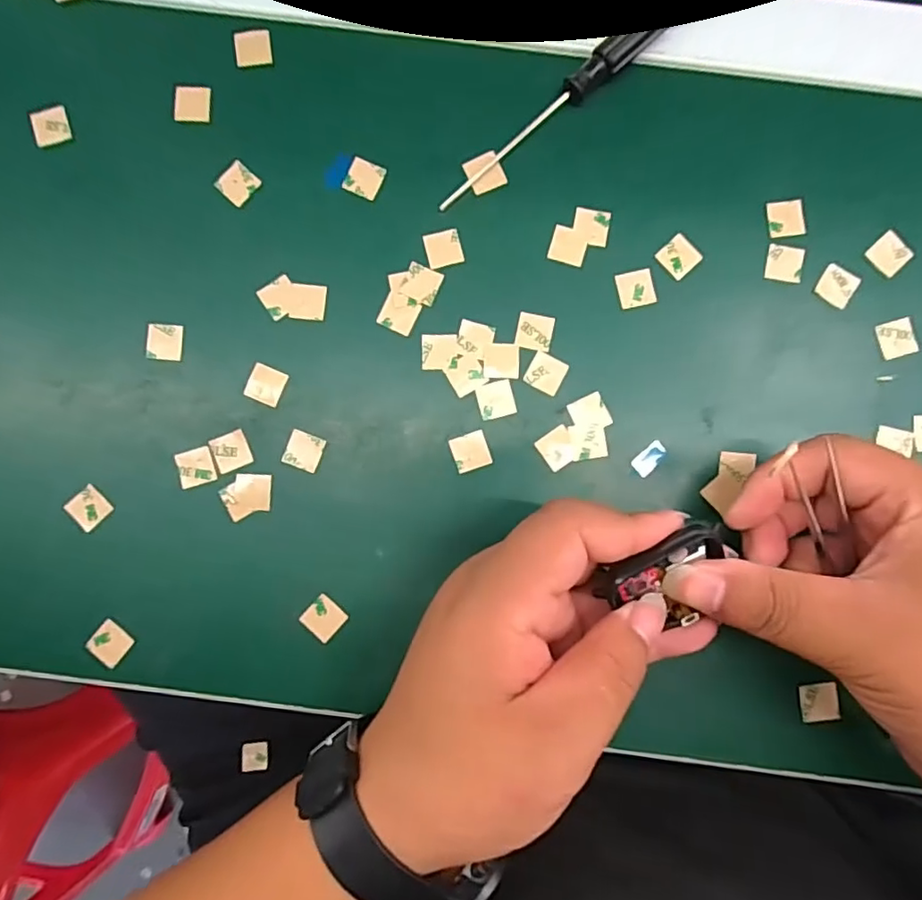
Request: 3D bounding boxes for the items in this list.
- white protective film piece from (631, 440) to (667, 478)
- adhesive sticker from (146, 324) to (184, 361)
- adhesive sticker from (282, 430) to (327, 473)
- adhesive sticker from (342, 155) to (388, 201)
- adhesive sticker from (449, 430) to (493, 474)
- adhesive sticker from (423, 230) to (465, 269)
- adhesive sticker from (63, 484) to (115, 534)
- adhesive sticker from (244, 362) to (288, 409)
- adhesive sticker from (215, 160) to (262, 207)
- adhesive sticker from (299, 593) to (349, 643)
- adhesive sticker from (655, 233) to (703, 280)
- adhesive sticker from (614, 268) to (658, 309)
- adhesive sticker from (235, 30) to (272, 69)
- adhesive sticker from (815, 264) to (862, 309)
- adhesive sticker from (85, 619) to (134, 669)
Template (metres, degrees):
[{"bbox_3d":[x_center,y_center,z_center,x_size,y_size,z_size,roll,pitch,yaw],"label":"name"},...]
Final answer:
[{"bbox_3d":[0.081,0.004,0.250,0.016,0.004,0.009,-43,88,-1],"label":"white protective film piece"},{"bbox_3d":[-0.128,-0.047,0.254,0.015,0.004,0.016,5,87,-7],"label":"adhesive sticker"},{"bbox_3d":[-0.067,0.000,0.251,0.015,0.004,0.015,20,84,0],"label":"adhesive sticker"},{"bbox_3d":[-0.042,-0.120,0.257,0.016,0.004,0.016,24,87,-2],"label":"adhesive sticker"},{"bbox_3d":[0.004,0.001,0.251,0.015,0.004,0.015,-18,85,-2],"label":"adhesive sticker"},{"bbox_3d":[-0.007,-0.088,0.256,0.015,0.004,0.015,-14,87,-3],"label":"adhesive sticker"},{"bbox_3d":[-0.159,0.025,0.250,0.015,0.004,0.016,-44,91,-10],"label":"adhesive sticker"},{"bbox_3d":[-0.084,-0.028,0.253,0.015,0.004,0.015,21,80,-7],"label":"adhesive sticker"},{"bbox_3d":[-0.098,-0.117,0.256,0.015,0.004,0.016,40,88,2],"label":"adhesive sticker"},{"bbox_3d":[-0.058,0.071,0.247,0.015,0.004,0.015,43,85,1],"label":"adhesive sticker"},{"bbox_3d":[0.095,-0.085,0.253,0.016,0.004,0.016,-44,88,-2],"label":"adhesive sticker"},{"bbox_3d":[0.077,-0.070,0.255,0.016,0.004,0.015,-13,90,1],"label":"adhesive sticker"},{"bbox_3d":[-0.093,-0.179,0.260,0.015,0.004,0.016,-9,91,-5],"label":"adhesive sticker"},{"bbox_3d":[0.164,-0.071,0.254,0.015,0.004,0.015,31,94,5],"label":"adhesive sticker"},{"bbox_3d":[-0.148,0.082,0.247,0.015,0.004,0.015,37,82,-5],"label":"adhesive sticker"}]

